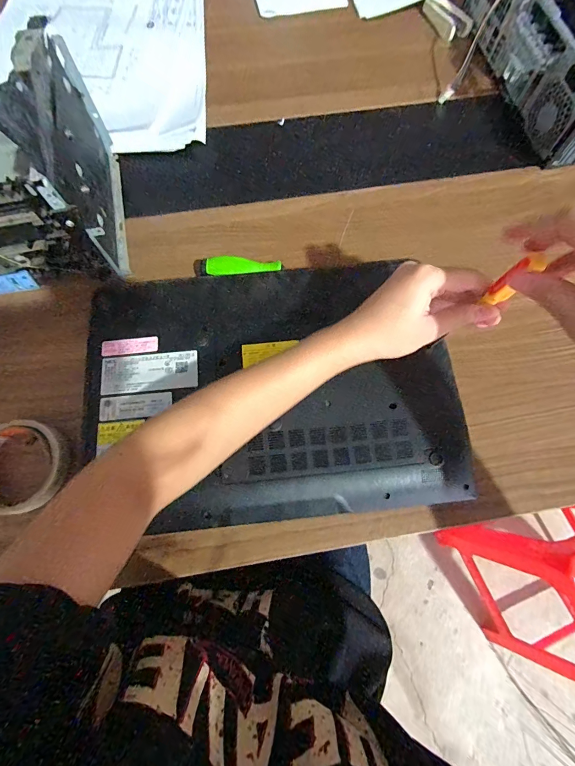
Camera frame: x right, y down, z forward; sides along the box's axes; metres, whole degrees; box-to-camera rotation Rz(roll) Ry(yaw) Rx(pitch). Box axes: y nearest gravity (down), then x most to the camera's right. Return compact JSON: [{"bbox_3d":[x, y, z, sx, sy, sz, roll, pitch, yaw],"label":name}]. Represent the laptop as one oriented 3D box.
[{"bbox_3d":[-0.018,0.006,0.372,0.363,0.040,0.269,-6,73,-2],"label":"laptop"}]

